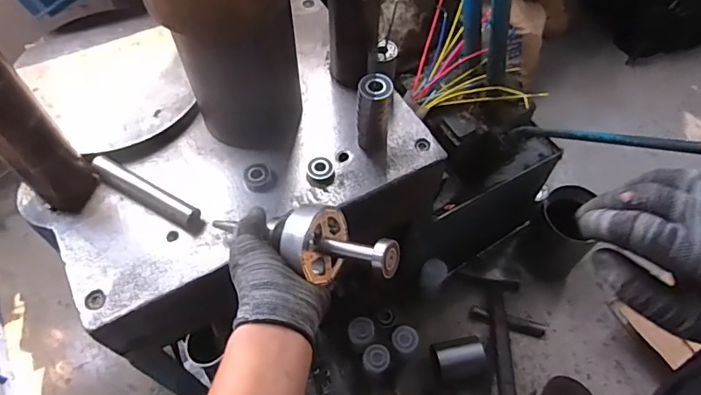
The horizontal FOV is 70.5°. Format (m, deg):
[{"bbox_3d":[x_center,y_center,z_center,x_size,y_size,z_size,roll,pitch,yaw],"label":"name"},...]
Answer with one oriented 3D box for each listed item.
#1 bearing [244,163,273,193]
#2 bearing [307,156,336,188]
[{"bbox_3d":[-0.113,-0.026,0.605,0.032,0.016,0.035,0,58,0],"label":"bearing"},{"bbox_3d":[-0.036,-0.032,0.609,0.033,0.019,0.031,-3,58,-2],"label":"bearing"}]

